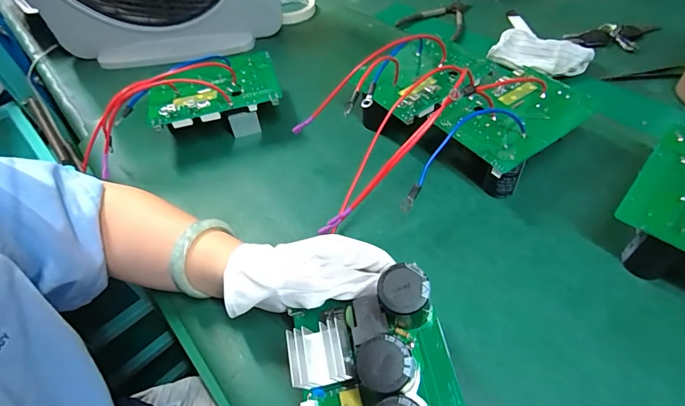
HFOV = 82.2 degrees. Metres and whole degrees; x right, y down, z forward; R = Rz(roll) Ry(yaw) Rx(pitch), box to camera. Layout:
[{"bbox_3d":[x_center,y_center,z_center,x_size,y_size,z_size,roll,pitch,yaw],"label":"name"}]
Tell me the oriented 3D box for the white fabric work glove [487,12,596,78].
[{"bbox_3d":[0.283,-0.216,0.567,0.128,0.032,0.087,34,61,28],"label":"white fabric work glove"}]

